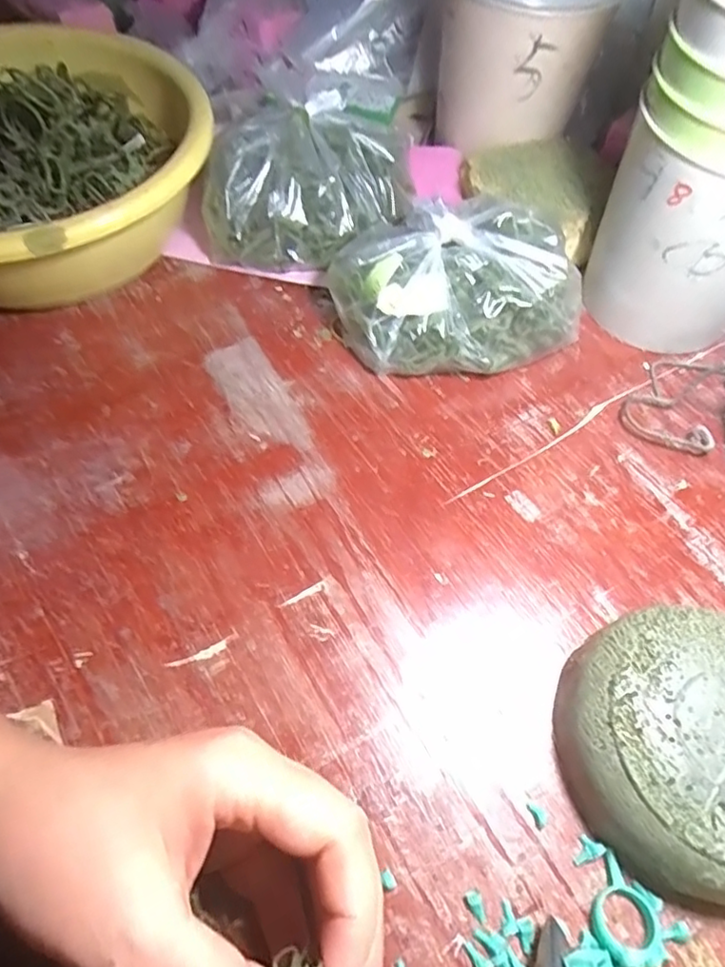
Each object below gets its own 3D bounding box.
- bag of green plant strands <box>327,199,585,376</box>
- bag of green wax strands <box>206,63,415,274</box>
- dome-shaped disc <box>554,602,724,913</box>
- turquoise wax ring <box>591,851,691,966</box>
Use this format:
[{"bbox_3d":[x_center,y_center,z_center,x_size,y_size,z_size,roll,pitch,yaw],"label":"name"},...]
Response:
[{"bbox_3d":[0.053,-0.118,0.348,0.130,0.066,0.102,-18,61,-14],"label":"bag of green plant strands"},{"bbox_3d":[-0.035,-0.193,0.375,0.135,0.090,0.080,-5,59,-7],"label":"bag of green wax strands"},{"bbox_3d":[0.132,0.105,0.234,0.096,0.036,0.100,2,58,-3],"label":"dome-shaped disc"},{"bbox_3d":[0.100,0.162,0.213,0.035,0.011,0.028,37,63,17],"label":"turquoise wax ring"}]

